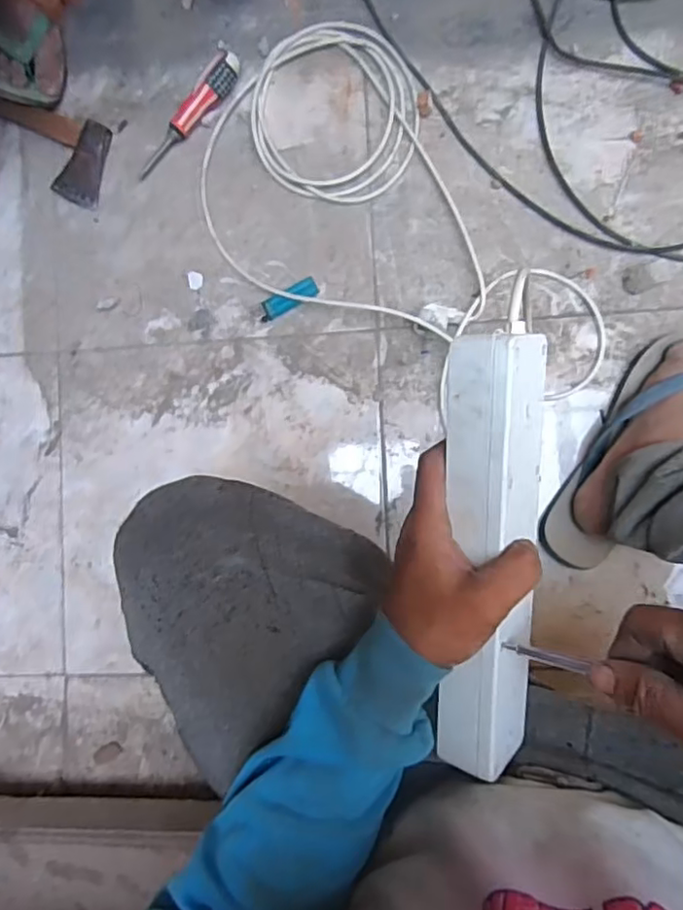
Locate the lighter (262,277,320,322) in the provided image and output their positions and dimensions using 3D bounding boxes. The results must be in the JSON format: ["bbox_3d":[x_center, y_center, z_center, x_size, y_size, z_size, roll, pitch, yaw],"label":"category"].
[{"bbox_3d":[-0.061,-0.186,0.733,0.077,0.008,0.023,-25,85,4],"label":"lighter"}]

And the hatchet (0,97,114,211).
[{"bbox_3d":[-0.450,-0.410,0.766,0.345,0.025,0.094,21,89,6],"label":"hatchet"}]

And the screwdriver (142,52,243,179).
[{"bbox_3d":[-0.187,-0.412,0.741,0.174,0.024,0.030,-45,84,2],"label":"screwdriver"}]

